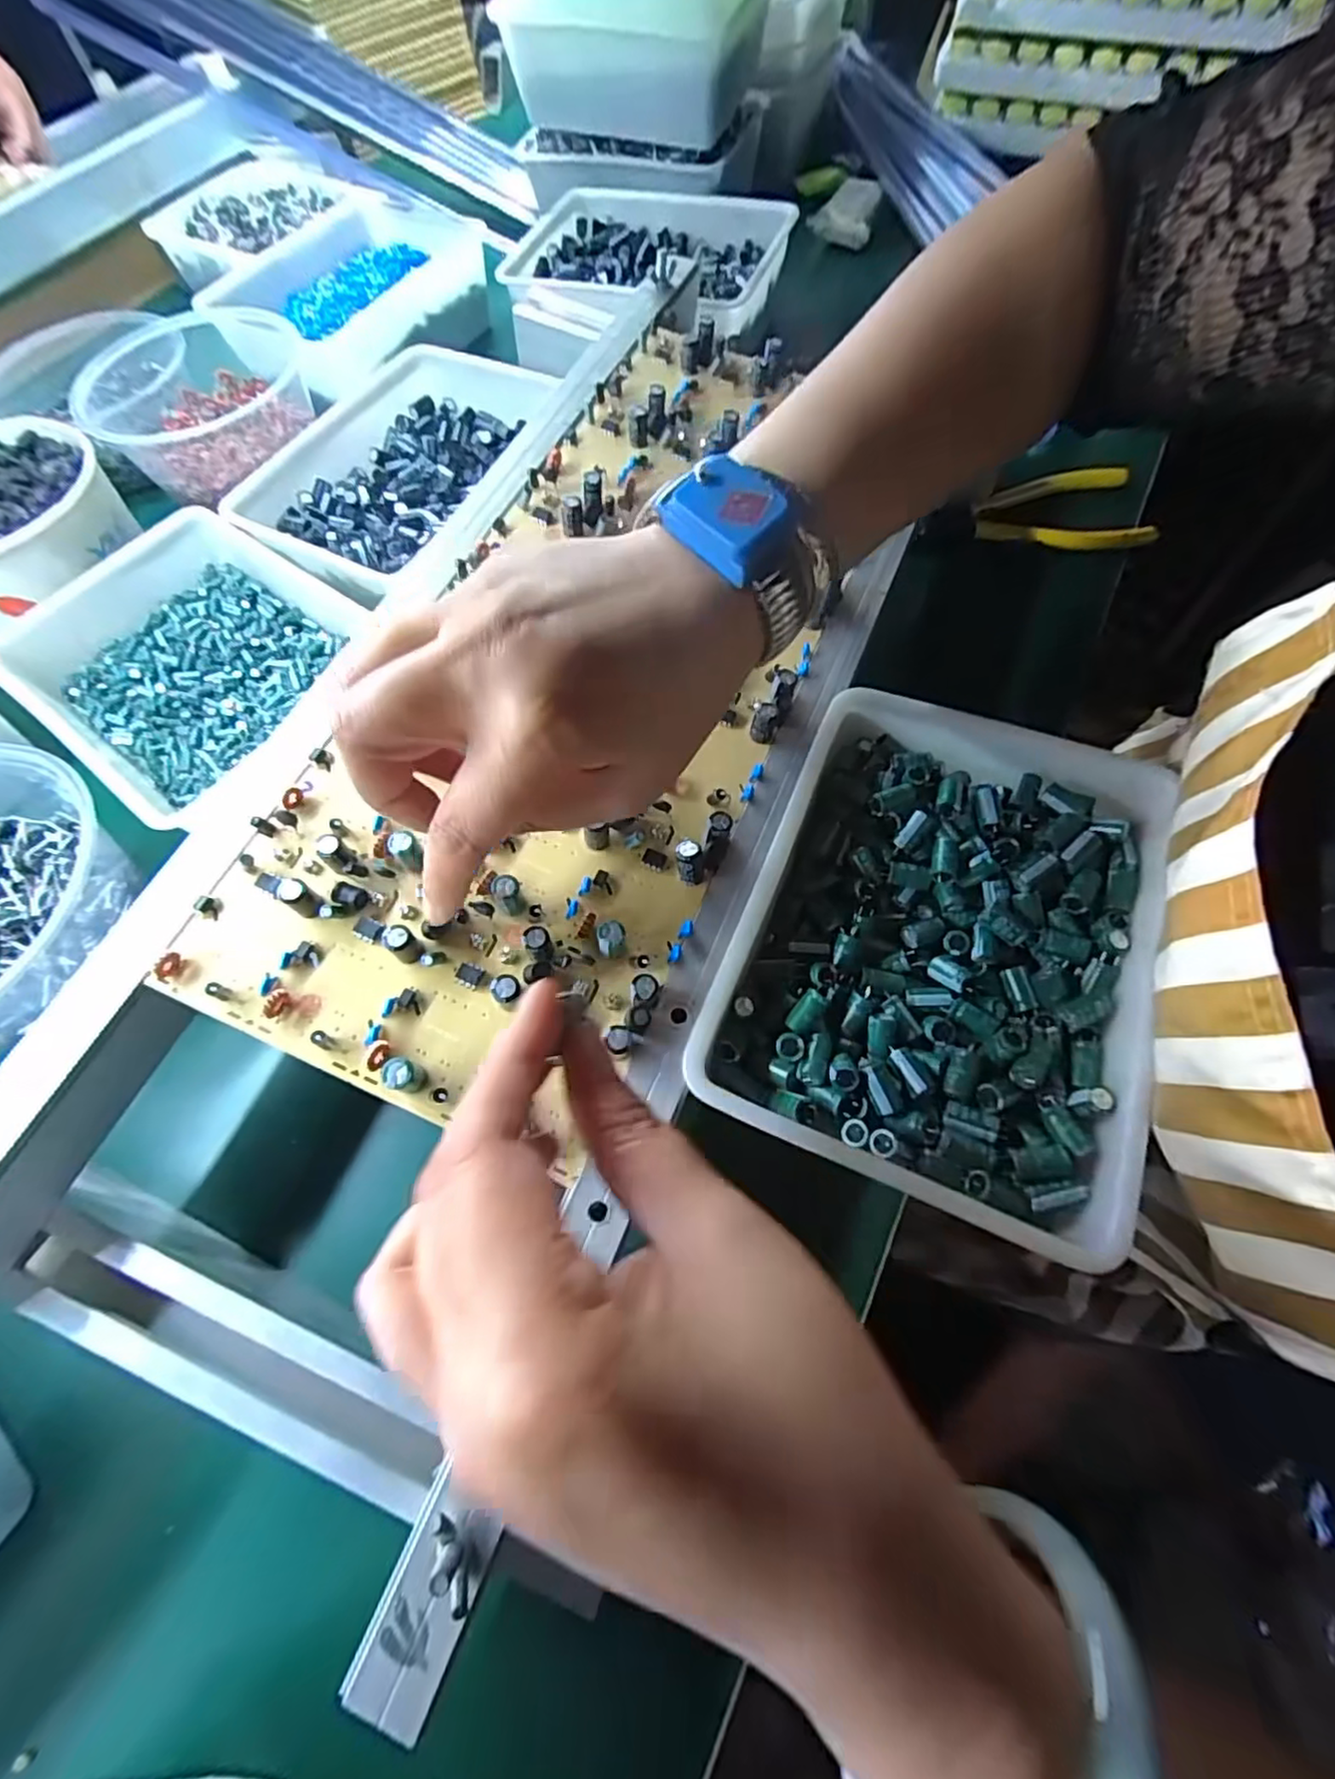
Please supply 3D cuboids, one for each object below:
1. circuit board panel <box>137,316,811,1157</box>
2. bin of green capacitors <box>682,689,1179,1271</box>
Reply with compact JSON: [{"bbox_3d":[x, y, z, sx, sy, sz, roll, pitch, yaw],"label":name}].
[{"bbox_3d":[-0.023,-0.122,0.304,0.170,0.018,0.442,23,68,5],"label":"circuit board panel"},{"bbox_3d":[0.106,0.017,0.263,0.149,0.037,0.195,20,68,12],"label":"bin of green capacitors"}]

